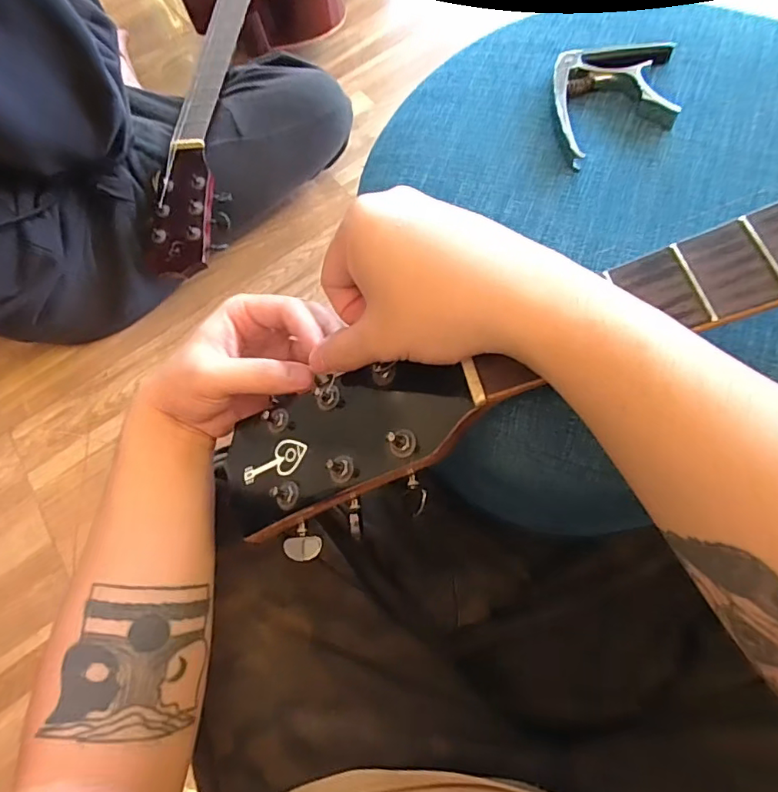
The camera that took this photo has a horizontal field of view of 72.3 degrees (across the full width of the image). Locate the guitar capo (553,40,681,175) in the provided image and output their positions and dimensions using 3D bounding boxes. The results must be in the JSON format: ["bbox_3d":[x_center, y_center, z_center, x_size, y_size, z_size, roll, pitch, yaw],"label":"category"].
[{"bbox_3d":[0.135,-0.176,0.318,0.070,0.016,0.092,4,67,8],"label":"guitar capo"}]

